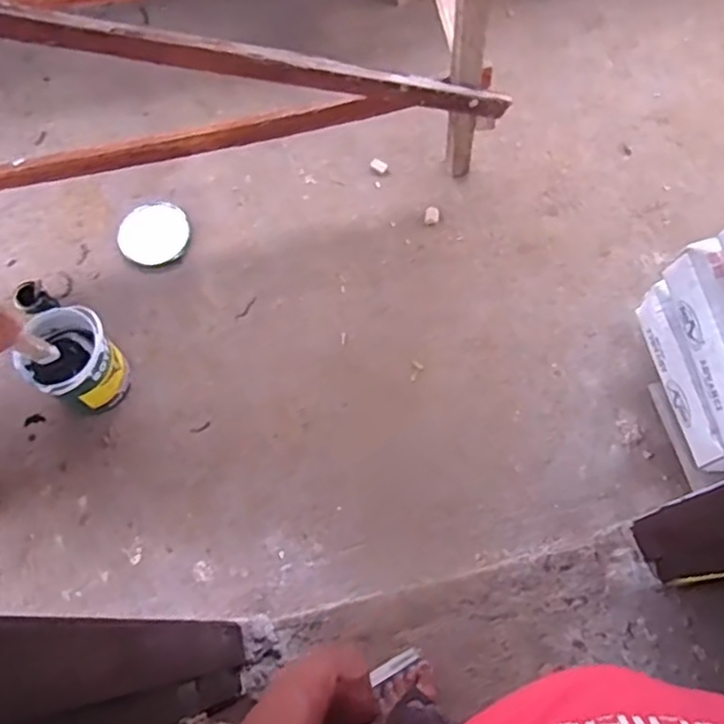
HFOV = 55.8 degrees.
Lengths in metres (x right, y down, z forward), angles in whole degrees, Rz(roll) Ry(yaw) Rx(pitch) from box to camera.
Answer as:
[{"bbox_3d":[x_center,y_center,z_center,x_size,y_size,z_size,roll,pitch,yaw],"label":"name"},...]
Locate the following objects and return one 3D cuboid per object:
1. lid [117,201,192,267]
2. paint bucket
[{"bbox_3d":[-0.530,-0.331,1.743,0.176,0.016,0.197,-22,70,-6],"label":"lid"},{"bbox_3d":[-0.623,0.002,1.518,0.165,0.215,0.188,22,72,10],"label":"paint bucket"}]

